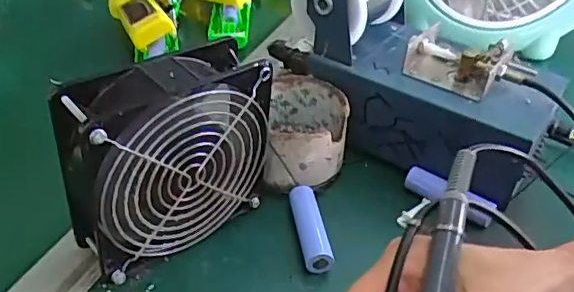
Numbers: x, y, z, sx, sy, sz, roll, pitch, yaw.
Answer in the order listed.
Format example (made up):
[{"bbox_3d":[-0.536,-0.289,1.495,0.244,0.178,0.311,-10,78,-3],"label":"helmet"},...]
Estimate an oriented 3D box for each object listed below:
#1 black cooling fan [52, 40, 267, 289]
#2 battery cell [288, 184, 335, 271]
[{"bbox_3d":[-0.070,0.009,0.339,0.116,0.122,0.049,-22,45,-32],"label":"black cooling fan"},{"bbox_3d":[0.016,0.054,0.377,0.017,0.018,0.065,-3,38,-11],"label":"battery cell"}]

